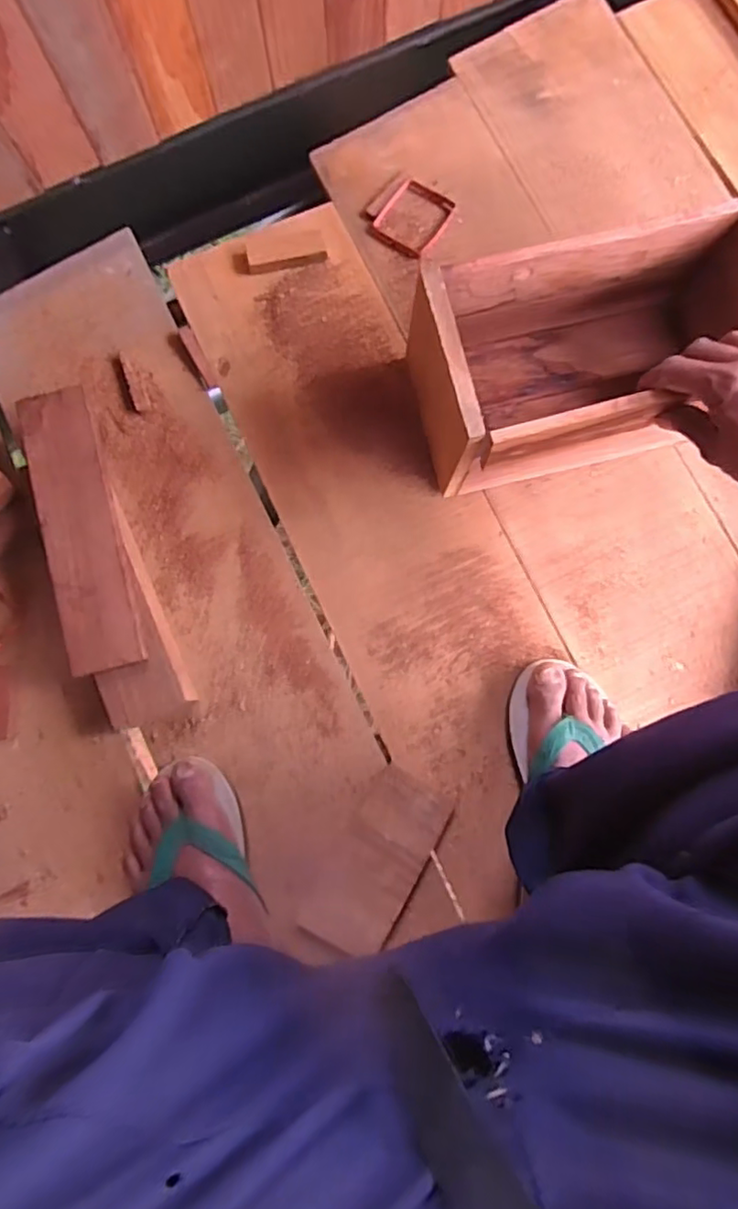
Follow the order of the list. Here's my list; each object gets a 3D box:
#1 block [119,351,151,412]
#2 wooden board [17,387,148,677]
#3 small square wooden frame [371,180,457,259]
[{"bbox_3d":[-0.236,-0.225,0.606,0.014,0.014,0.065,-18,82,-1],"label":"block"},{"bbox_3d":[-0.261,-0.068,0.541,0.063,0.018,0.258,-16,82,-1],"label":"wooden board"},{"bbox_3d":[0.047,-0.400,0.619,0.060,0.008,0.073,35,85,6],"label":"small square wooden frame"}]

